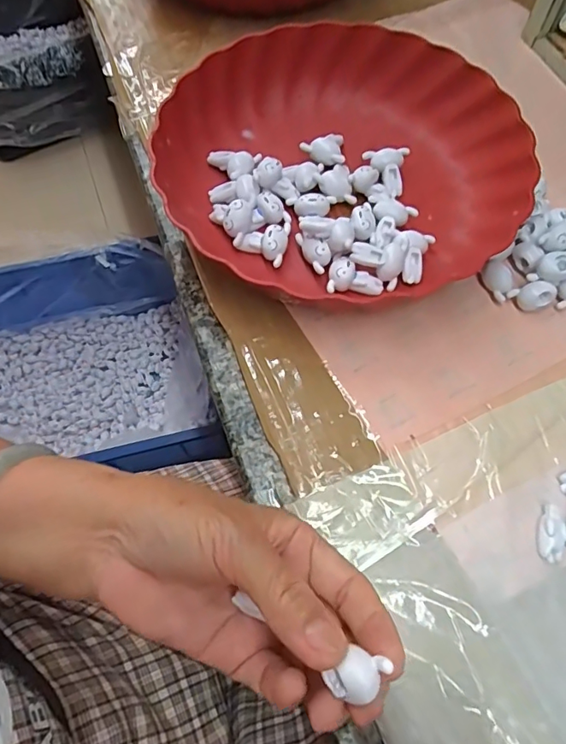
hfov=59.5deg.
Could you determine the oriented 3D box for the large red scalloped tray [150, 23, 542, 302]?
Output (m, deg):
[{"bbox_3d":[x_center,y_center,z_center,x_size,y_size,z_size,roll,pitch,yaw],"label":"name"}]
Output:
[{"bbox_3d":[0.039,-0.149,0.354,0.247,0.047,0.238,-3,64,-2],"label":"large red scalloped tray"}]

